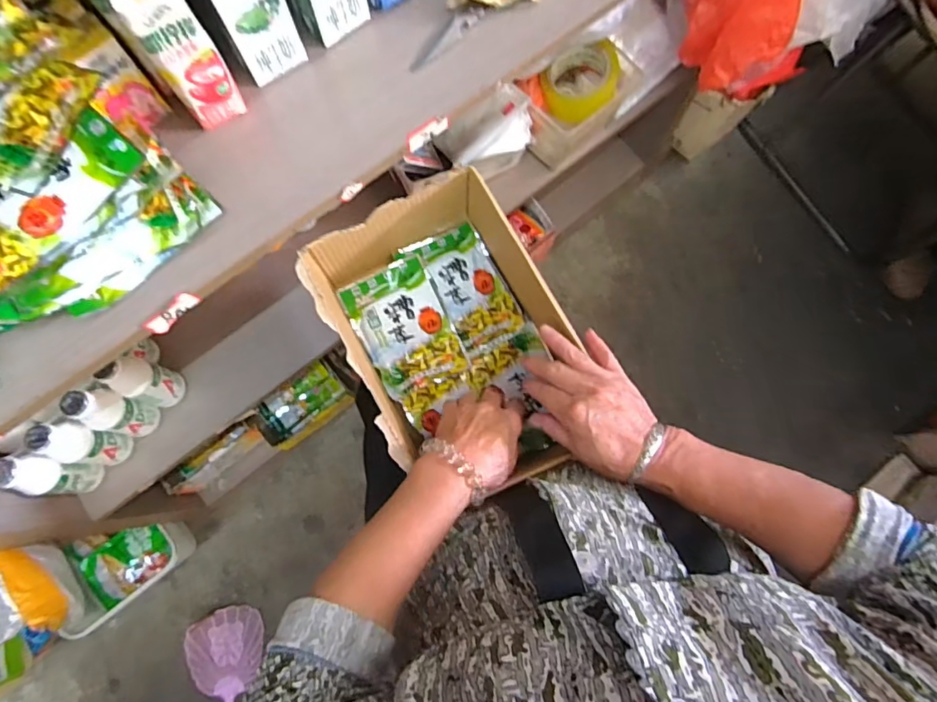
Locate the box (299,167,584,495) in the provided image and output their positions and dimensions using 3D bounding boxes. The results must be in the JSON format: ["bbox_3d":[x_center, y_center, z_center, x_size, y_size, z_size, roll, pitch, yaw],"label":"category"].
[{"bbox_3d":[-0.025,-0.017,0.565,0.196,0.122,0.279,-25,79,-6],"label":"box"}]

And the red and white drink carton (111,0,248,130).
[{"bbox_3d":[-0.230,-0.244,0.420,0.045,0.134,0.044,-33,80,-7],"label":"red and white drink carton"}]

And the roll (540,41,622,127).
[{"bbox_3d":[0.156,-0.375,0.740,0.098,0.068,0.090,0,77,0],"label":"roll"}]

